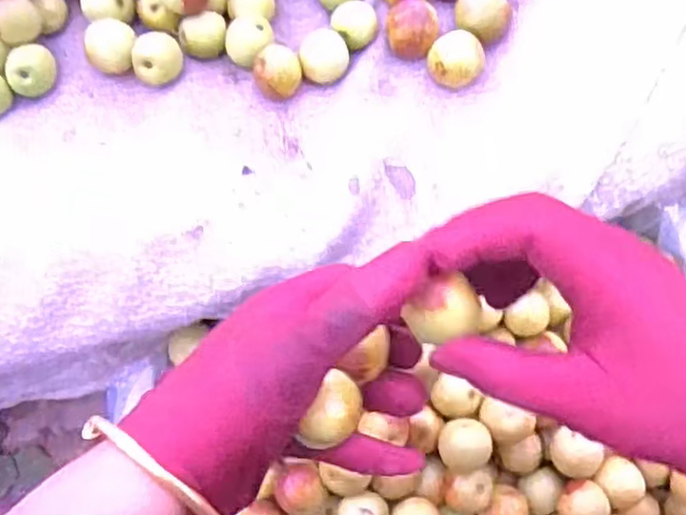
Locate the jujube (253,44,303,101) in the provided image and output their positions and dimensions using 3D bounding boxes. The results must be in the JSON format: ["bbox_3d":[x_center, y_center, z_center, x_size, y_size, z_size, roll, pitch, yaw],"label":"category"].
[{"bbox_3d":[-0.039,-0.109,0.417,0.028,0.023,0.030,-1,71,2],"label":"jujube"}]

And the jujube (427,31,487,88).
[{"bbox_3d":[0.068,-0.117,0.418,0.032,0.026,0.030,-1,71,2],"label":"jujube"}]

